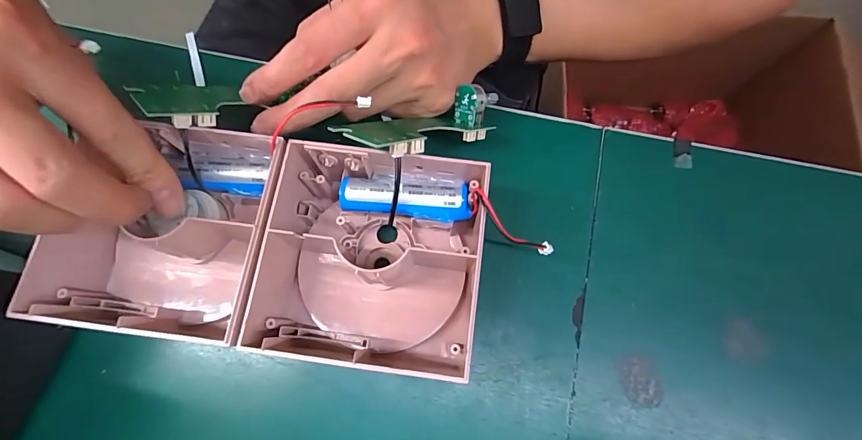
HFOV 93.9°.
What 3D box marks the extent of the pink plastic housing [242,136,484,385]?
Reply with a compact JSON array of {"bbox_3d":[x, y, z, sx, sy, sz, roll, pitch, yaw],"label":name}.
[{"bbox_3d":[-0.028,0.022,0.202,0.110,0.043,0.110,7,77,2],"label":"pink plastic housing"}]

